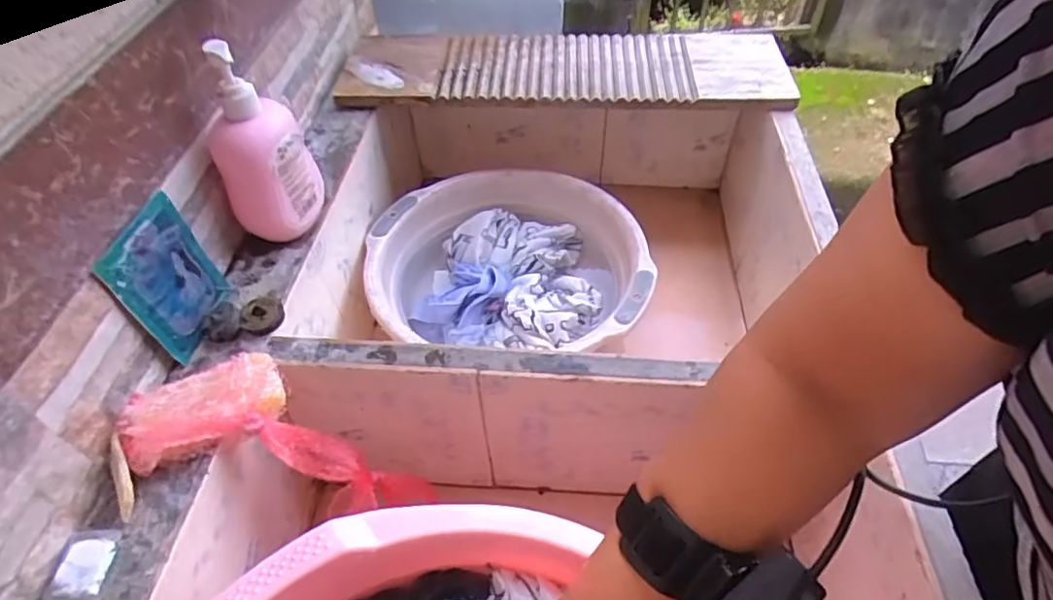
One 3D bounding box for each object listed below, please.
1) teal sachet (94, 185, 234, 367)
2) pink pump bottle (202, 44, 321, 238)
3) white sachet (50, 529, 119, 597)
[{"bbox_3d":[-0.291,-0.018,0.490,0.010,0.111,0.087,2,50,11],"label":"teal sachet"},{"bbox_3d":[-0.246,-0.144,0.555,0.056,0.180,0.070,10,49,11],"label":"pink pump bottle"},{"bbox_3d":[-0.292,0.173,0.398,0.034,0.004,0.041,-1,48,1],"label":"white sachet"}]

